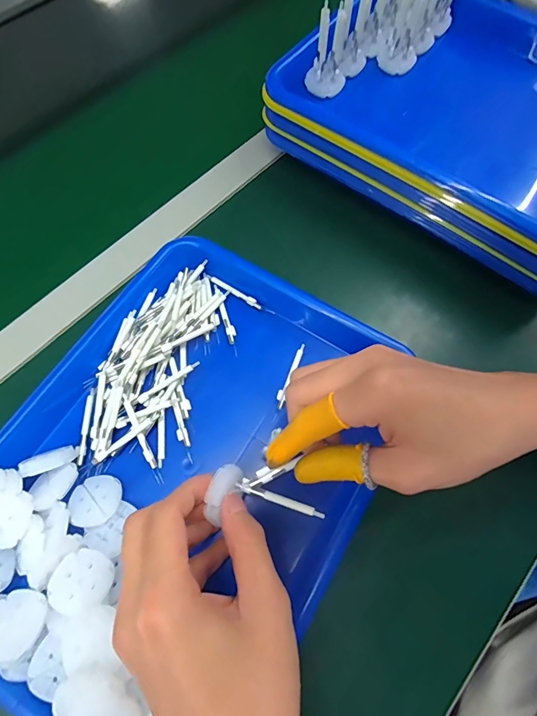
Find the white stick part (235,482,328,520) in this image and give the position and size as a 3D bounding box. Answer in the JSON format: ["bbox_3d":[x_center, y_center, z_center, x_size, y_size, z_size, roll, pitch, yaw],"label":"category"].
[{"bbox_3d":[0.007,0.084,0.230,0.054,0.004,0.005,18,69,6],"label":"white stick part"}]

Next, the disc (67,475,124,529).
[{"bbox_3d":[-0.121,0.099,0.270,0.033,0.006,0.037,11,51,5],"label":"disc"}]

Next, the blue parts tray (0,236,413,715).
[{"bbox_3d":[-0.061,0.070,0.282,0.256,0.042,0.328,31,71,11],"label":"blue parts tray"}]

